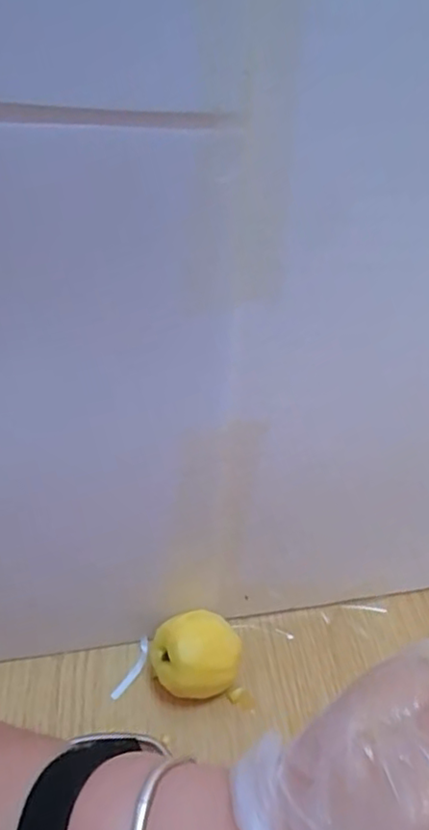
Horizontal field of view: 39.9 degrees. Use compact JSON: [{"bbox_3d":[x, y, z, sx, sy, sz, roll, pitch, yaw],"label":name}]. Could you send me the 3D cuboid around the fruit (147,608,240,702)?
[{"bbox_3d":[-0.013,0.154,0.374,0.055,0.049,0.046,6,38,0],"label":"fruit"}]

